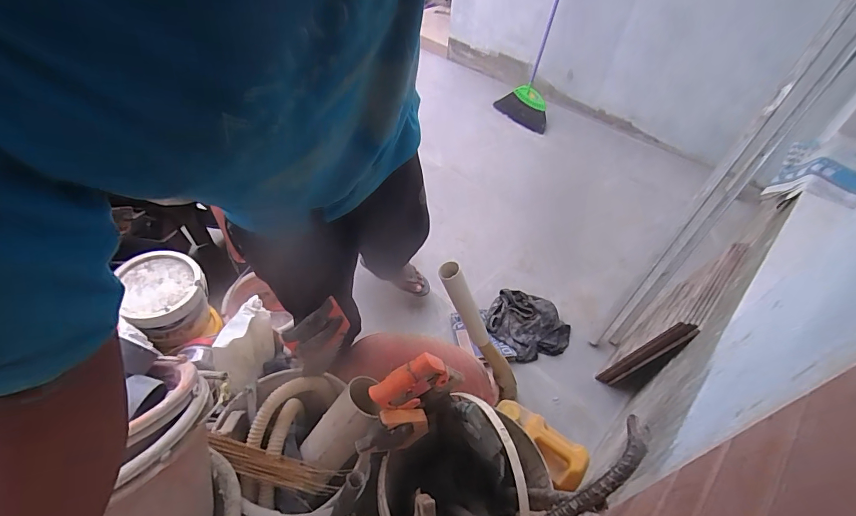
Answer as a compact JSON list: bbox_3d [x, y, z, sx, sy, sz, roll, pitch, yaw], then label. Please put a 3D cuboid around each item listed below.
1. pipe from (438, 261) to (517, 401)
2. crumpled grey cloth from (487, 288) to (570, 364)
[{"bbox_3d":[0.132,0.197,0.942,0.049,0.565,0.052,-16,46,13],"label":"pipe"},{"bbox_3d":[0.322,0.219,1.352,0.221,0.052,0.275,-34,58,-29],"label":"crumpled grey cloth"}]

